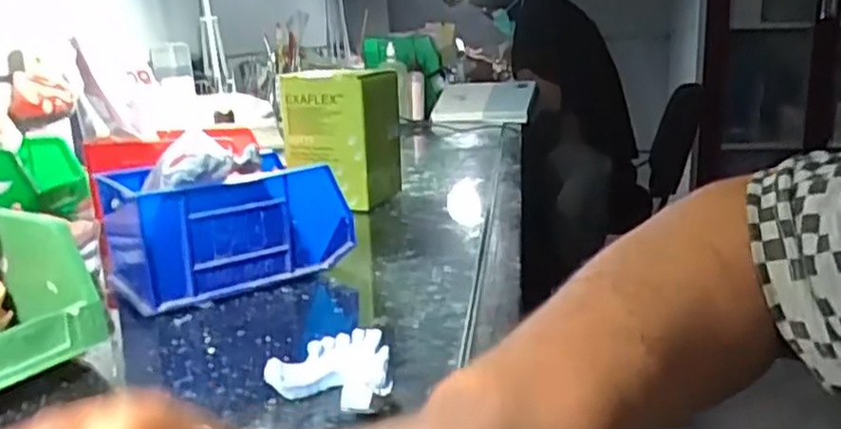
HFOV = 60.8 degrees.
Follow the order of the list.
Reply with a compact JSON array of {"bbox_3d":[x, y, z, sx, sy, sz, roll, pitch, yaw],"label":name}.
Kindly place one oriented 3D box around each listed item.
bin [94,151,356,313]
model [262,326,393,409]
[{"bbox_3d":[-0.150,0.007,0.563,0.171,0.089,0.105,-11,17,-33],"label":"bin"},{"bbox_3d":[-0.040,0.084,0.377,0.061,0.027,0.052,8,17,32],"label":"model"}]

